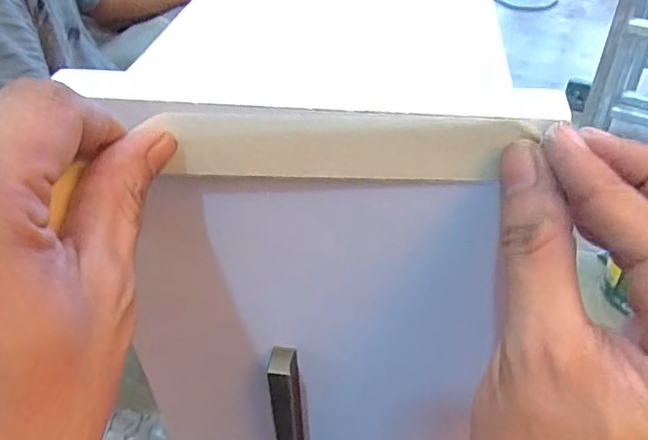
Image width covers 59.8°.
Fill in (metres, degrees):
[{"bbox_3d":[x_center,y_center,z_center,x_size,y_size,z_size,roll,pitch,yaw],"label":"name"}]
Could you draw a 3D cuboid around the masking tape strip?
[{"bbox_3d":[0.007,-0.024,0.196,0.120,0.026,0.009,1,41,3],"label":"masking tape strip"}]

